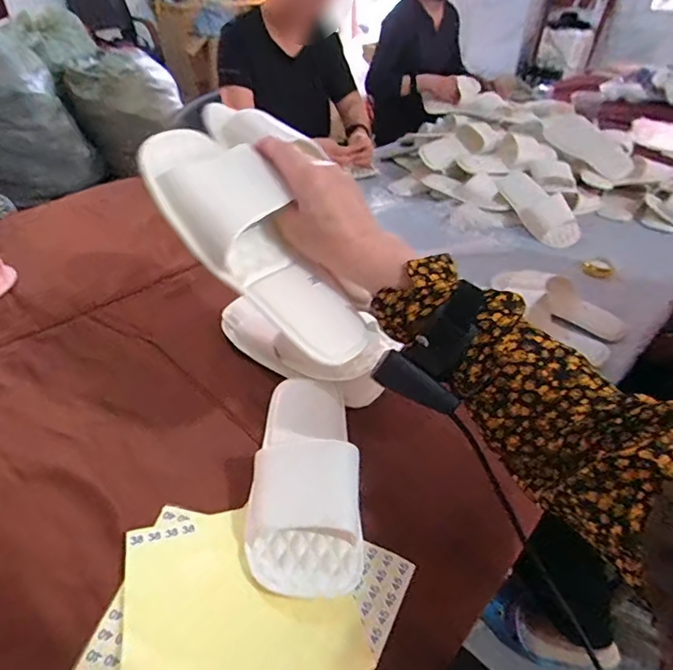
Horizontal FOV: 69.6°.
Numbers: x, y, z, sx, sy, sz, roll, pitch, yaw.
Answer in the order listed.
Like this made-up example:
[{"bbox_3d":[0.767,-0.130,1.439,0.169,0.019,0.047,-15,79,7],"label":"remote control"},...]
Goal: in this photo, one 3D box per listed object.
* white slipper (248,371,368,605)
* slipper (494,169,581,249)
[{"bbox_3d":[-0.028,0.118,0.445,0.095,0.051,0.215,-1,36,-3],"label":"white slipper"},{"bbox_3d":[0.470,-0.301,1.125,0.095,0.053,0.262,-12,54,-17],"label":"slipper"}]

